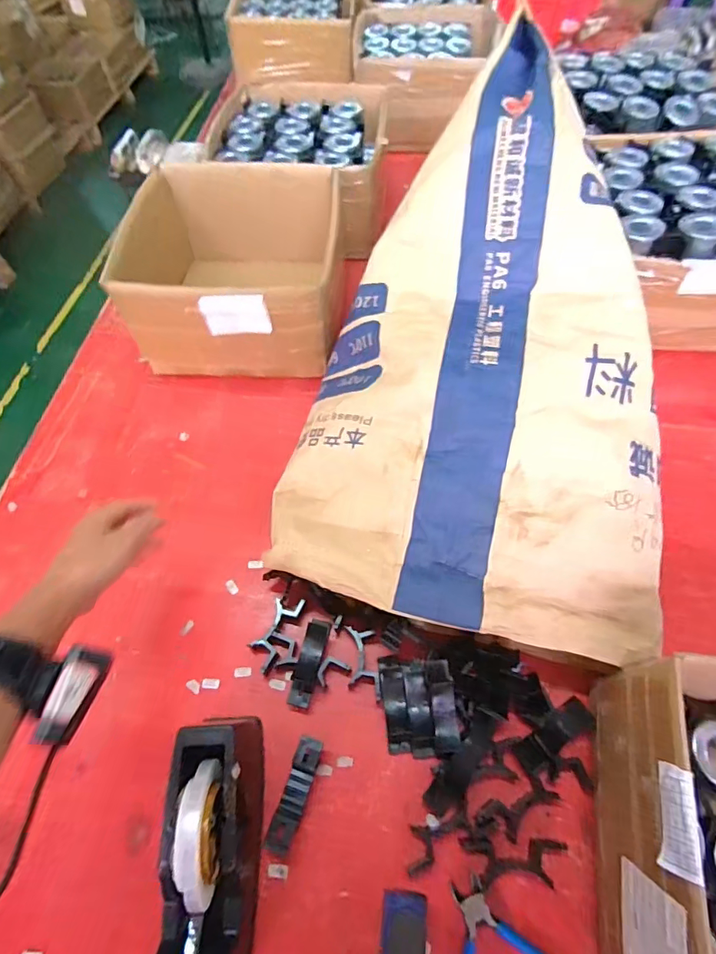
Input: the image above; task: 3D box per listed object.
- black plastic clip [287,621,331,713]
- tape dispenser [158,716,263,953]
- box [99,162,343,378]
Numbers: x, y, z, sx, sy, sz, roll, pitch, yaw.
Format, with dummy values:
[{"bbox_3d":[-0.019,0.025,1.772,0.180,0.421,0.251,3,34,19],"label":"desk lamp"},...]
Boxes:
[{"bbox_3d":[-0.057,0.220,0.549,0.028,0.030,0.103,12,61,9],"label":"black plastic clip"},{"bbox_3d":[-0.136,0.344,0.428,0.072,0.119,0.210,-2,60,1],"label":"tape dispenser"},{"bbox_3d":[-0.207,-0.339,0.789,0.338,0.192,0.338,1,60,3],"label":"box"}]

